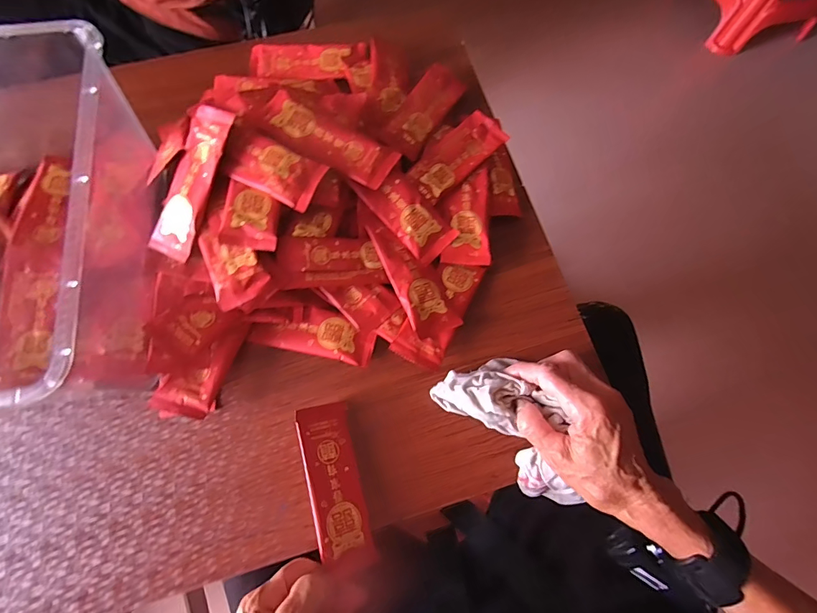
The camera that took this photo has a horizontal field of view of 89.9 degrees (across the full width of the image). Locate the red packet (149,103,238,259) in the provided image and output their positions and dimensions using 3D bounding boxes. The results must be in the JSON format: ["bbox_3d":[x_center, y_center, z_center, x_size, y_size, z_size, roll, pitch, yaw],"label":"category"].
[{"bbox_3d":[-0.196,-0.112,0.371,0.048,0.008,0.138,21,93,17],"label":"red packet"}]

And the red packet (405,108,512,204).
[{"bbox_3d":[0.050,-0.160,0.426,0.049,0.012,0.117,43,76,11],"label":"red packet"}]

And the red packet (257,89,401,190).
[{"bbox_3d":[-0.078,-0.157,0.386,0.132,0.013,0.047,29,74,7],"label":"red packet"}]

